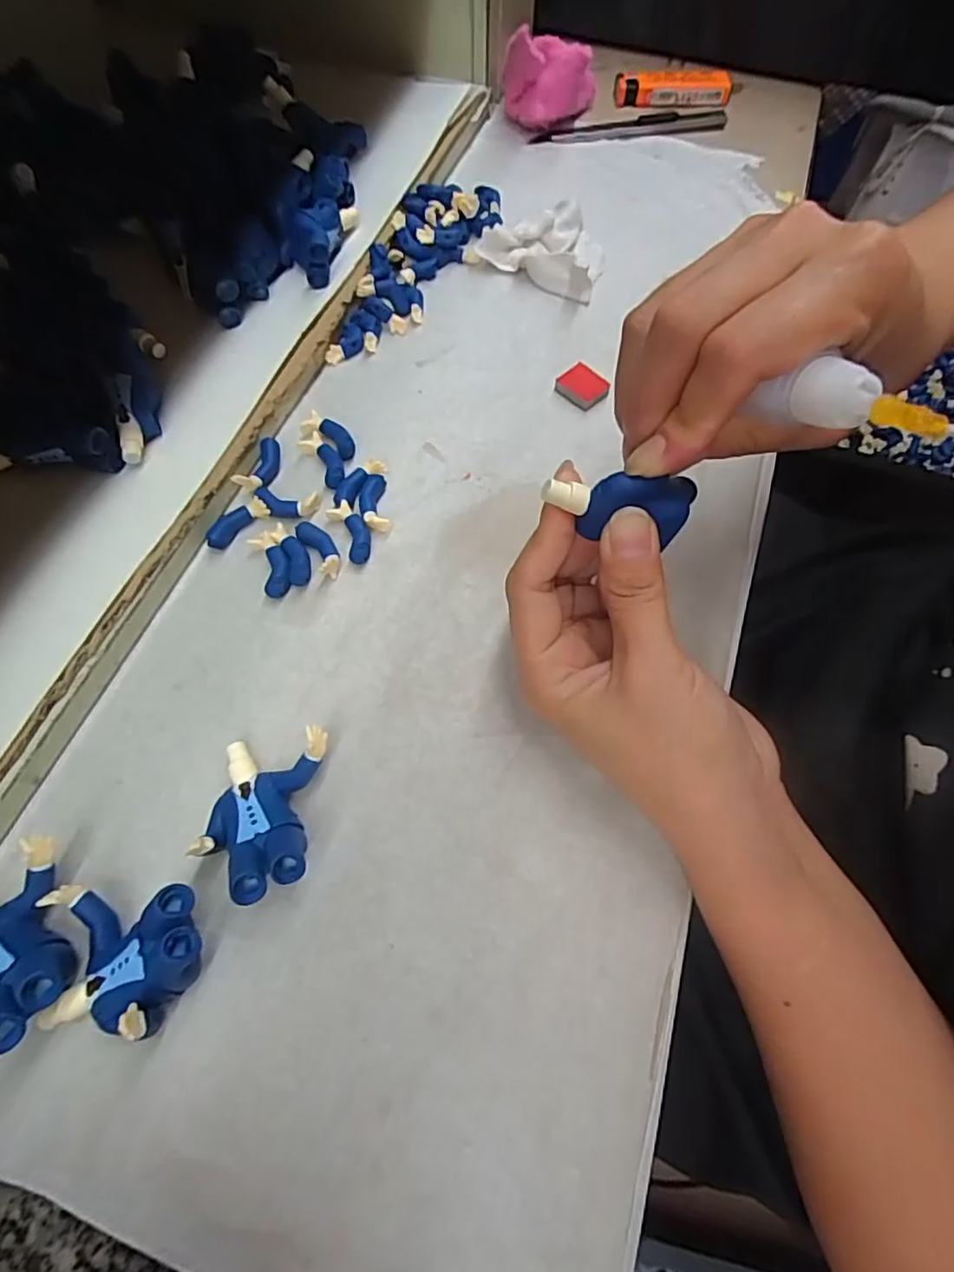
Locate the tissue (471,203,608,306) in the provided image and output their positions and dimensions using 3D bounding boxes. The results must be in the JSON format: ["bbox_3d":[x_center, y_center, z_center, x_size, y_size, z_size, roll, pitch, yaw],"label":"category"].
[{"bbox_3d":[0.044,-0.224,0.336,0.068,0.019,0.052,30,68,13],"label":"tissue"}]

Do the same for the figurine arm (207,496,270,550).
[{"bbox_3d":[-0.104,-0.049,0.254,0.011,0.006,0.028,35,69,15],"label":"figurine arm"}]

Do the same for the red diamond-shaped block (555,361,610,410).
[{"bbox_3d":[0.054,-0.127,0.297,0.019,0.005,0.023,-39,71,-17],"label":"red diamond-shaped block"}]

